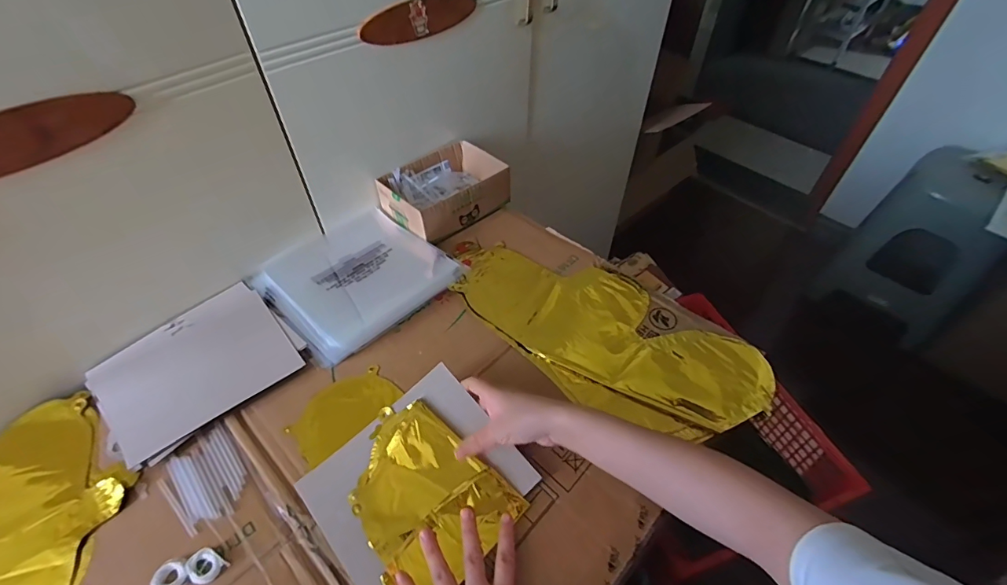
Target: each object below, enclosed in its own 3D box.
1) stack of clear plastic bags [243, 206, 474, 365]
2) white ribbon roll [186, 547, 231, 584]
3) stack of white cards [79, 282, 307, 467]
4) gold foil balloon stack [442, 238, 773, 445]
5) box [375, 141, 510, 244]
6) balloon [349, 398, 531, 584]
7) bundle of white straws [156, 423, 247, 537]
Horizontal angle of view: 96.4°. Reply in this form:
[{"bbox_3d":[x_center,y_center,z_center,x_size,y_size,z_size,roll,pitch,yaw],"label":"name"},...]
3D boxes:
[{"bbox_3d":[-0.213,-0.027,0.650,0.214,0.020,0.228,37,58,26],"label":"stack of clear plastic bags"},{"bbox_3d":[-0.271,0.249,0.410,0.032,0.006,0.026,25,53,19],"label":"white ribbon roll"},{"bbox_3d":[-0.371,0.085,0.548,0.169,0.012,0.203,37,58,26],"label":"stack of white cards"},{"bbox_3d":[0.128,0.049,0.599,0.409,0.013,0.197,31,55,22],"label":"gold foil balloon stack"},{"bbox_3d":[-0.093,-0.169,0.746,0.188,0.064,0.136,-36,59,-28],"label":"box"},{"bbox_3d":[-0.086,0.207,0.450,0.170,0.017,0.140,39,66,15],"label":"balloon"},{"bbox_3d":[-0.310,0.193,0.468,0.070,0.004,0.095,-36,59,-28],"label":"bundle of white straws"}]

